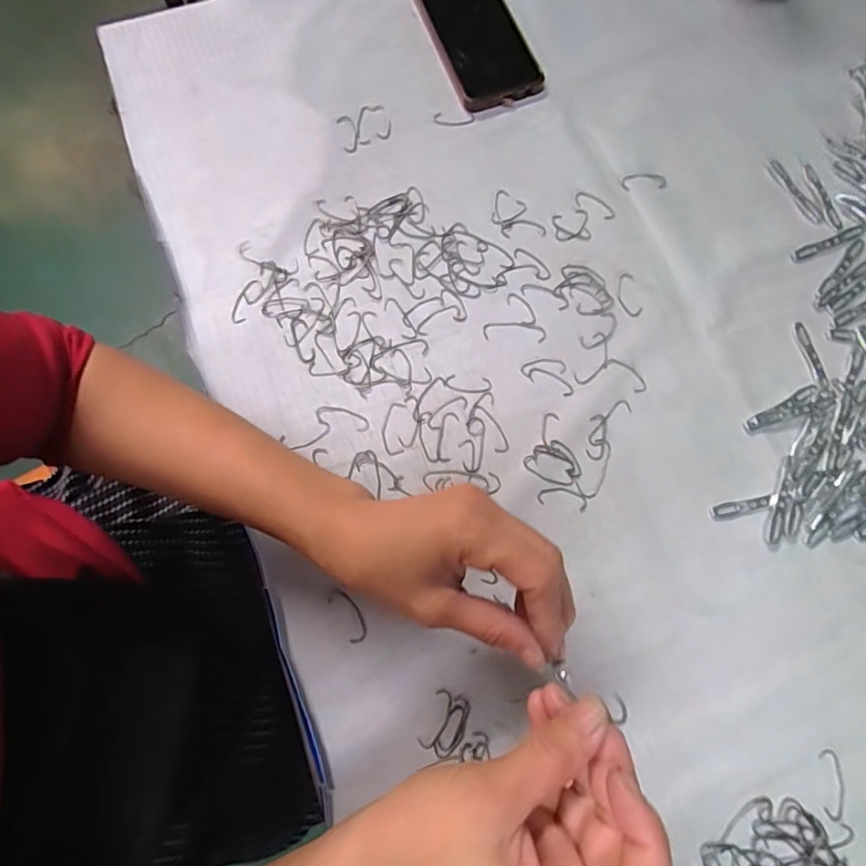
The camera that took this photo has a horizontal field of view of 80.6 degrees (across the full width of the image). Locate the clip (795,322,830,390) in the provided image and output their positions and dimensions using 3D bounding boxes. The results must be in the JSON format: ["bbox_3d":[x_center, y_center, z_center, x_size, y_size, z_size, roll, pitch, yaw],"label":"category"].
[{"bbox_3d":[0.300,-0.062,0.403,0.009,0.004,0.057,-10,75,-4],"label":"clip"}]

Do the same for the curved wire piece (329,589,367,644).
[{"bbox_3d":[-0.058,0.126,0.353,0.015,0.004,0.038,-30,77,-9],"label":"curved wire piece"}]

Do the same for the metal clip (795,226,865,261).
[{"bbox_3d":[0.336,-0.161,0.430,0.066,0.004,0.010,-22,76,-7],"label":"metal clip"}]

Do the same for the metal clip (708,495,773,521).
[{"bbox_3d":[0.227,0.055,0.375,0.046,0.004,0.012,-10,75,-4],"label":"metal clip"}]

